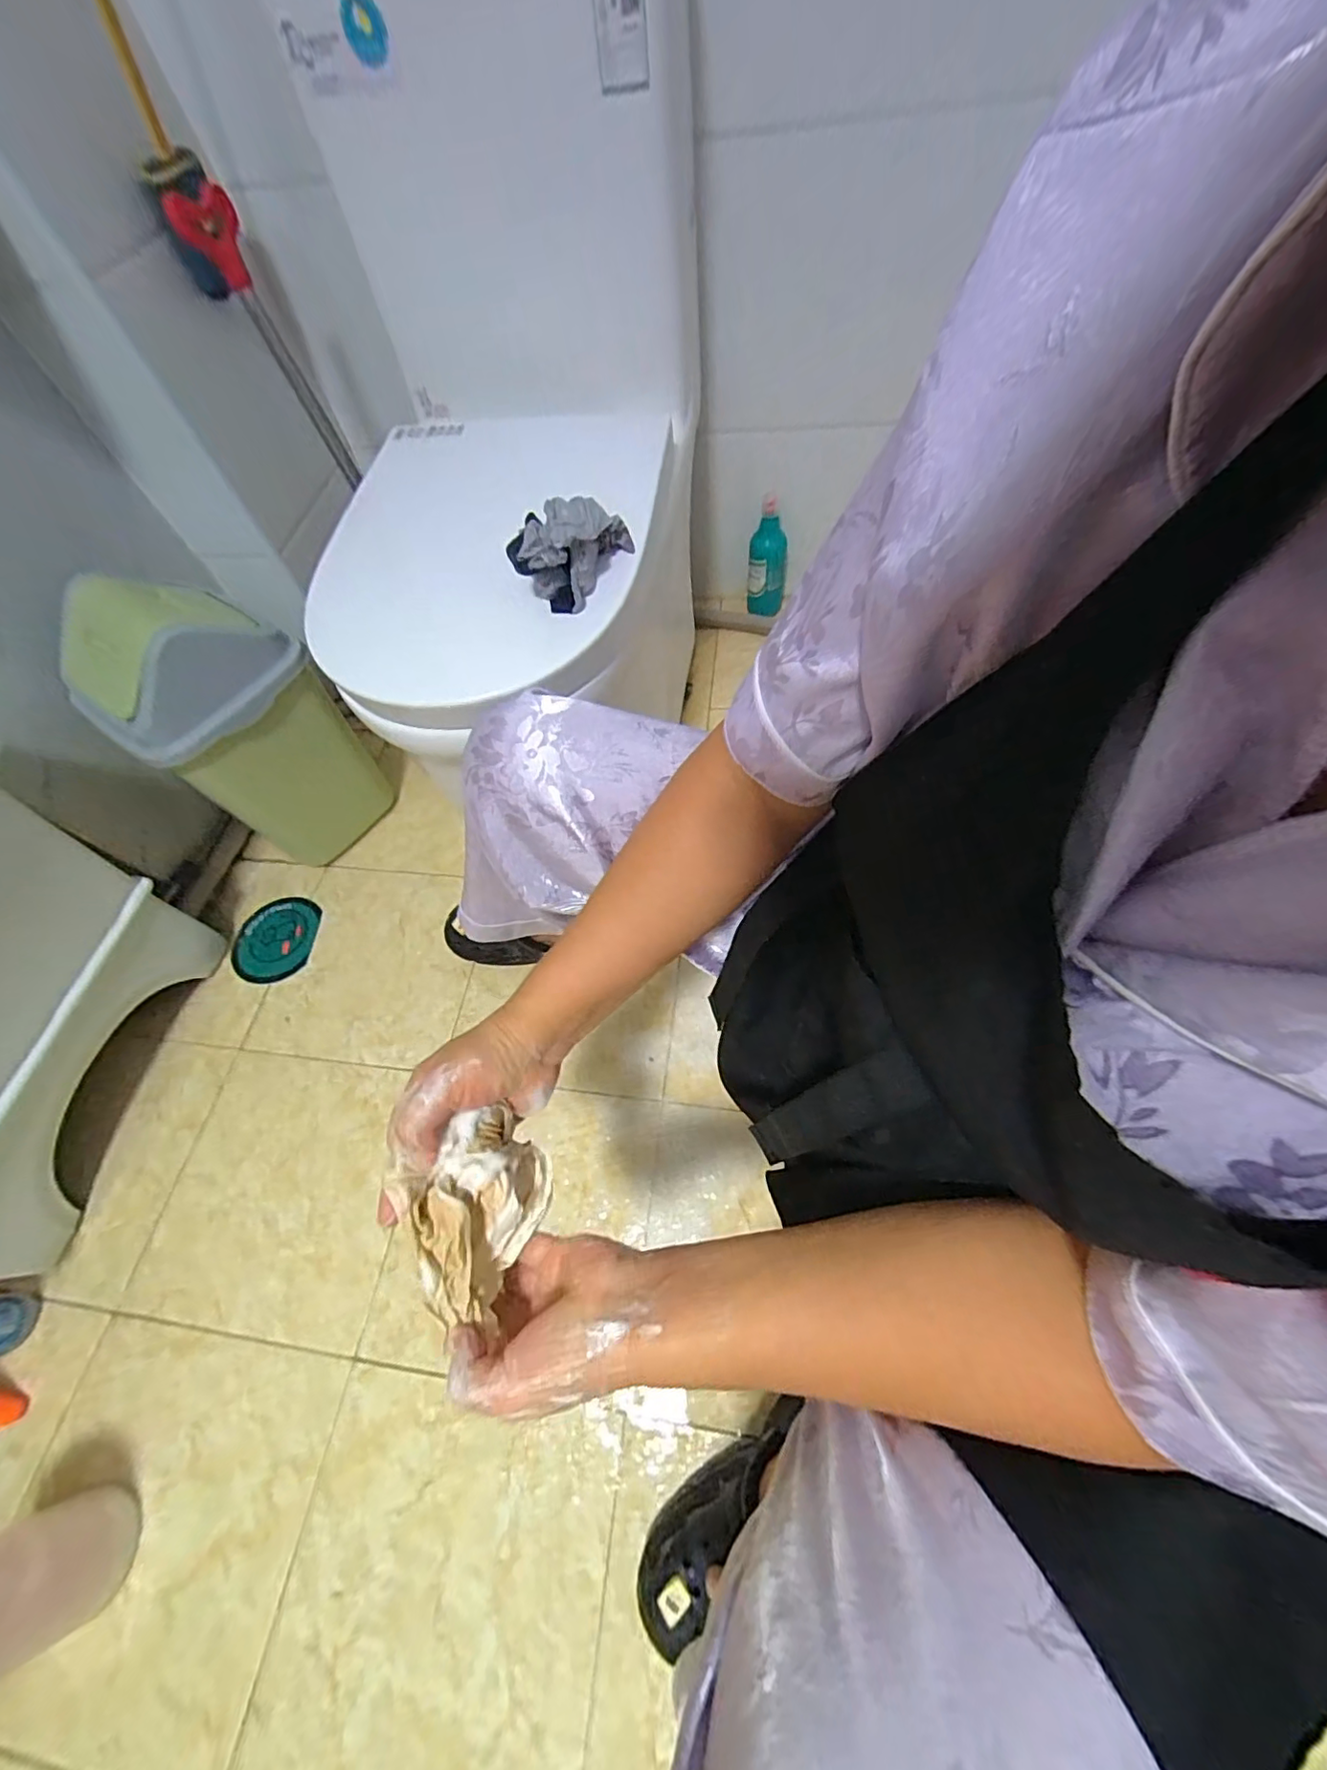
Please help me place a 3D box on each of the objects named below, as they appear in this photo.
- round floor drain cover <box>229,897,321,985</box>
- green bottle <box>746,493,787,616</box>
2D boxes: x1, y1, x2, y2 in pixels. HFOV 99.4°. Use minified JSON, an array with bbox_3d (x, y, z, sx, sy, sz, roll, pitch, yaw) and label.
[{"bbox_3d":[-0.631,0.083,0.908,0.133,0.013,0.145,-2,58,0],"label":"round floor drain cover"},{"bbox_3d":[0.199,-0.633,1.086,0.075,0.211,0.063,-4,58,-2],"label":"green bottle"}]

